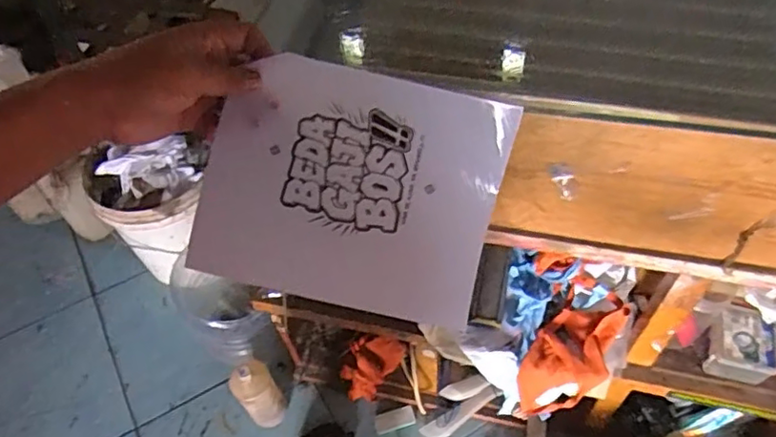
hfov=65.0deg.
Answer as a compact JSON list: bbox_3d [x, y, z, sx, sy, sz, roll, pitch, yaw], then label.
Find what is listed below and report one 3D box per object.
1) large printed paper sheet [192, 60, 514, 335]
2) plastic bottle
[{"bbox_3d":[-0.024,-0.018,0.417,0.195,0.031,0.160,14,95,-2],"label":"large printed paper sheet"},{"bbox_3d":[-0.282,0.384,1.330,0.083,0.249,0.082,-2,55,3],"label":"plastic bottle"}]

